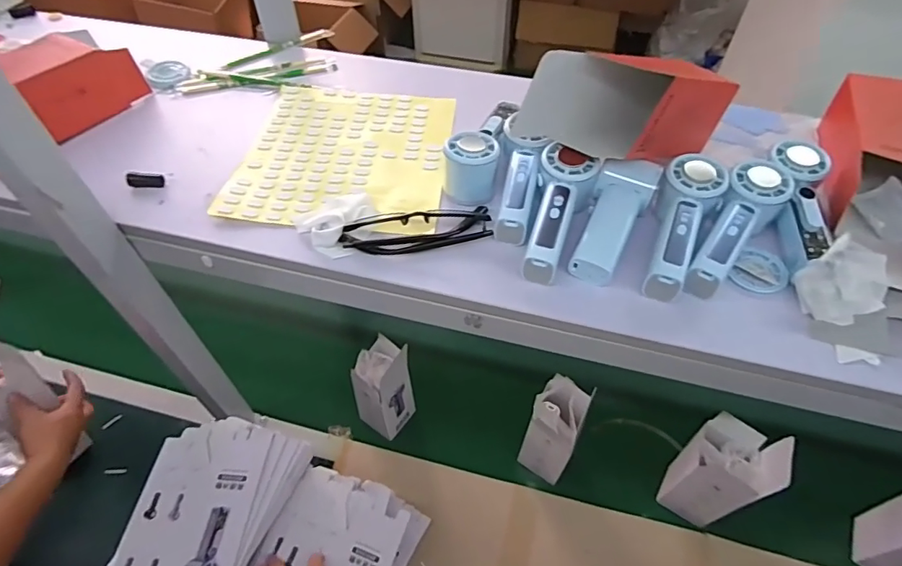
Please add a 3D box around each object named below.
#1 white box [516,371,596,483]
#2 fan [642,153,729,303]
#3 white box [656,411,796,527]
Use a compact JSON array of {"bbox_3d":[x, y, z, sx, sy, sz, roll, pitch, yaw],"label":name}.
[{"bbox_3d":[0.157,0.221,0.767,0.077,0.184,0.088,21,54,15],"label":"white box"},{"bbox_3d":[0.222,-0.053,0.487,0.054,0.046,0.152,20,67,15],"label":"fan"},{"bbox_3d":[0.378,0.269,0.712,0.097,0.212,0.094,38,60,26],"label":"white box"}]

